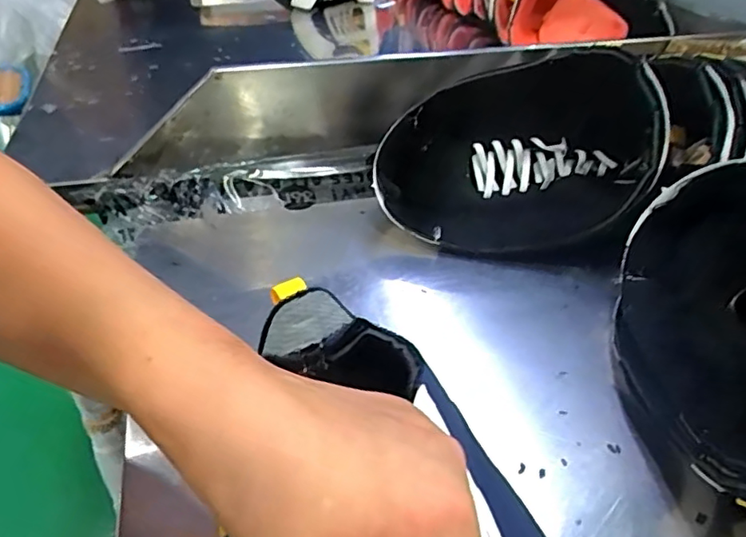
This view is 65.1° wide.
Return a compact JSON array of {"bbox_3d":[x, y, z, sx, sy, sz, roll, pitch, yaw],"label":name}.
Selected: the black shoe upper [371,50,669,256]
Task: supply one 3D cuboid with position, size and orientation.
[{"bbox_3d":[0.119,-0.092,0.477,0.228,0.131,0.109,3,37,2],"label":"black shoe upper"}]

